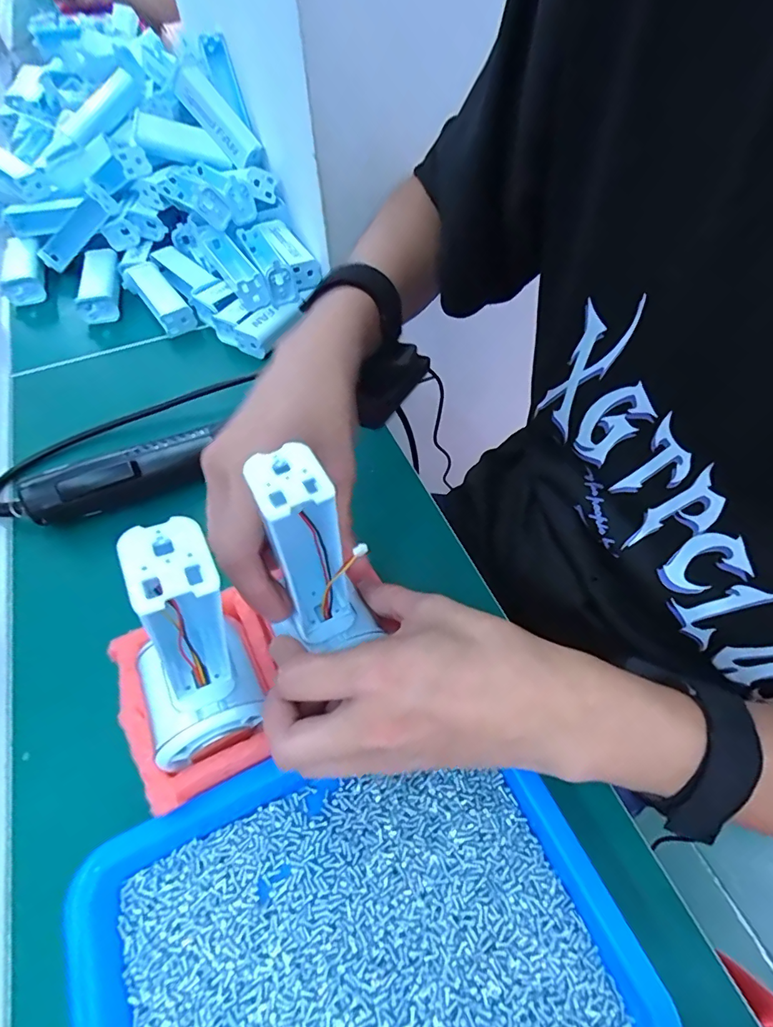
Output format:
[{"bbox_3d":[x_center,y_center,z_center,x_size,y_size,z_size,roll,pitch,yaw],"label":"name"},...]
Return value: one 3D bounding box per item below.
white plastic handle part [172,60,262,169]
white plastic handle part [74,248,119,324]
[{"bbox_3d":[-0.186,-0.429,0.525,0.111,0.030,0.037,48,64,-10],"label":"white plastic handle part"},{"bbox_3d":[-0.310,-0.253,0.529,0.041,0.030,0.109,-10,56,-6],"label":"white plastic handle part"}]

